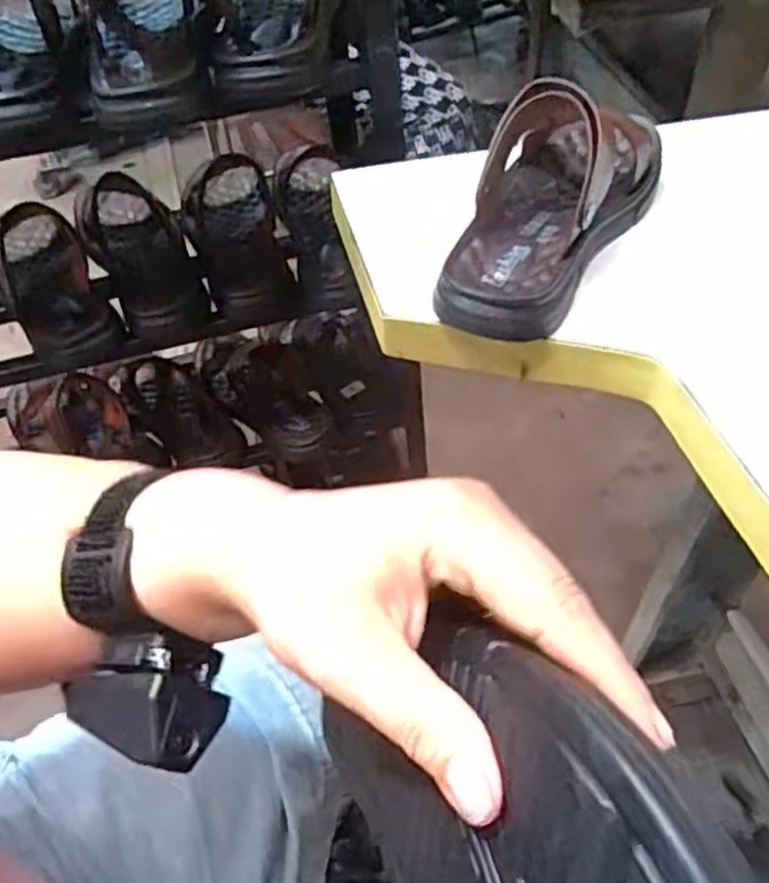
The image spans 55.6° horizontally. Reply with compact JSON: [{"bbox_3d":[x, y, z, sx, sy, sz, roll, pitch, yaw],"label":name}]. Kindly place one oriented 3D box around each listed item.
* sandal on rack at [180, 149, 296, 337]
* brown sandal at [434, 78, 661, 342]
[{"bbox_3d":[-0.168,-0.228,0.802,0.099,0.098,0.231,-13,51,-6],"label":"sandal on rack"},{"bbox_3d":[0.118,-0.180,0.498,0.100,0.102,0.248,20,55,20],"label":"brown sandal"}]

